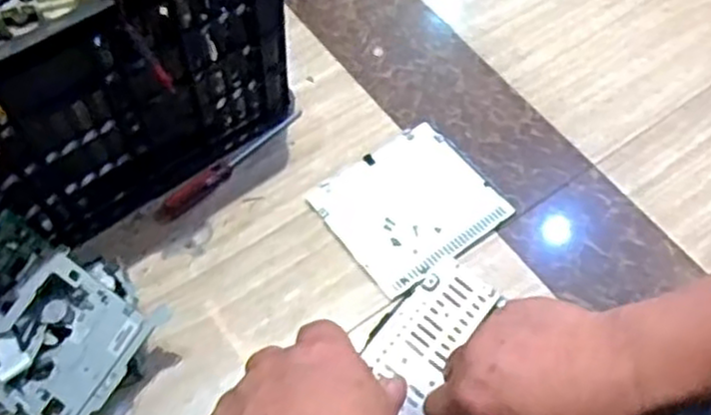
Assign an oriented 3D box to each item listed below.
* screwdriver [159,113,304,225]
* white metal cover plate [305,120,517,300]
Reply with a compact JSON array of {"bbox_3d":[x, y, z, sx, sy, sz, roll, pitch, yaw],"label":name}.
[{"bbox_3d":[-0.137,-0.051,0.826,0.204,0.023,0.022,-40,68,-22],"label":"screwdriver"},{"bbox_3d":[0.062,-0.006,0.813,0.180,0.007,0.161,-35,67,-20],"label":"white metal cover plate"}]

